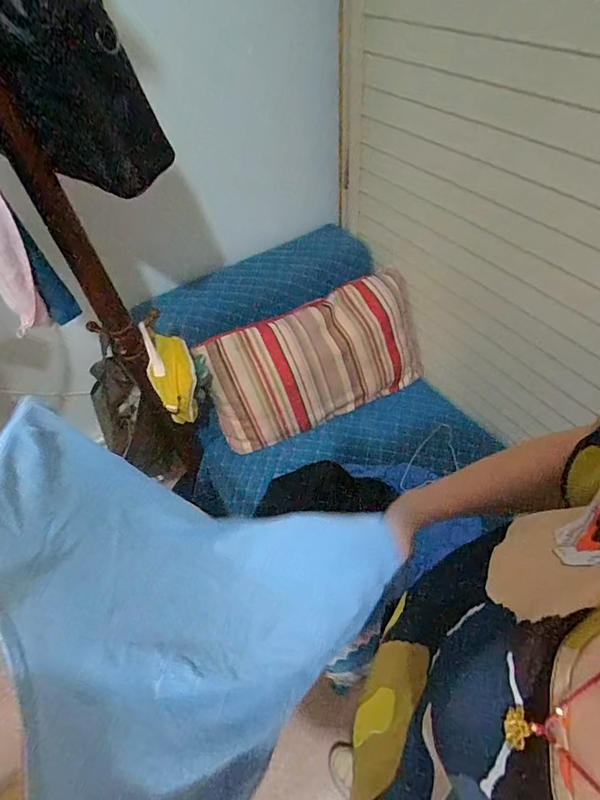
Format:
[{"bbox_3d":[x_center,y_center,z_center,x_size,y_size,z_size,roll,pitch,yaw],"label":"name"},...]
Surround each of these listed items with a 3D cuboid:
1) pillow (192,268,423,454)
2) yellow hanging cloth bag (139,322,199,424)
[{"bbox_3d":[0.053,-0.122,1.260,0.670,0.350,0.120,-26,18,-17],"label":"pillow"},{"bbox_3d":[-0.292,-0.059,0.981,0.090,0.245,0.084,-16,20,-7],"label":"yellow hanging cloth bag"}]

